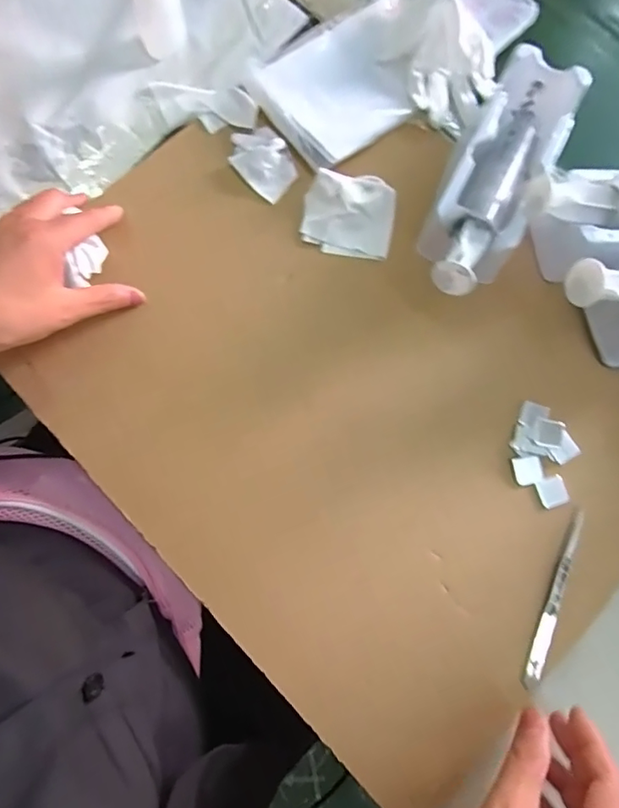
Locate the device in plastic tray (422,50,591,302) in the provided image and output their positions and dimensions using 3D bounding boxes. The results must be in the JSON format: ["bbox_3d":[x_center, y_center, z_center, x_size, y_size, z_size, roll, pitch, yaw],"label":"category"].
[{"bbox_3d":[0.150,-0.184,0.412,0.071,0.072,0.242,27,76,5],"label":"device in plastic tray"}]

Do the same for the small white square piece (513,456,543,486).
[{"bbox_3d":[0.166,0.051,0.395,0.019,0.004,0.021,-10,76,-5],"label":"small white square piece"}]

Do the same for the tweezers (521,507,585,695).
[{"bbox_3d":[0.176,0.137,0.373,0.013,0.007,0.127,24,76,4],"label":"tweezers"}]

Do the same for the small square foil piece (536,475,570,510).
[{"bbox_3d":[0.184,0.066,0.392,0.021,0.004,0.021,-18,77,-6],"label":"small square foil piece"}]

